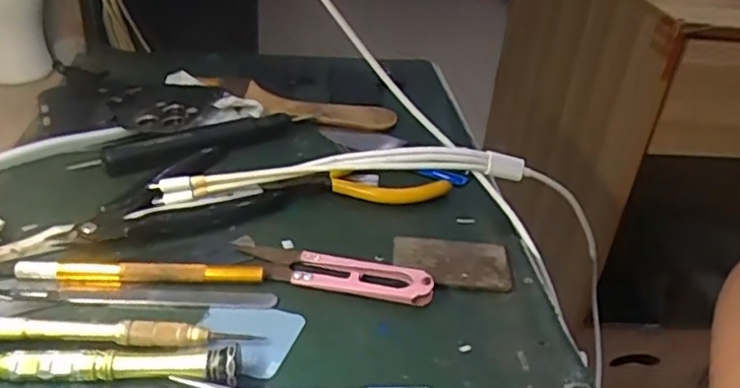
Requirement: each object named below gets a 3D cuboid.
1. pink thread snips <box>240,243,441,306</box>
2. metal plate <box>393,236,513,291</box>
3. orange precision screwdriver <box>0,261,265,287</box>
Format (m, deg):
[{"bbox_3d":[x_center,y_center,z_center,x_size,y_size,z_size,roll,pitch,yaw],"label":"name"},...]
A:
[{"bbox_3d":[-0.019,0.037,0.312,0.101,0.011,0.022,12,33,10],"label":"pink thread snips"},{"bbox_3d":[0.042,0.035,0.329,0.060,0.004,0.035,8,32,3],"label":"metal plate"},{"bbox_3d":[-0.119,0.037,0.301,0.134,0.007,0.010,3,32,-5],"label":"orange precision screwdriver"}]

